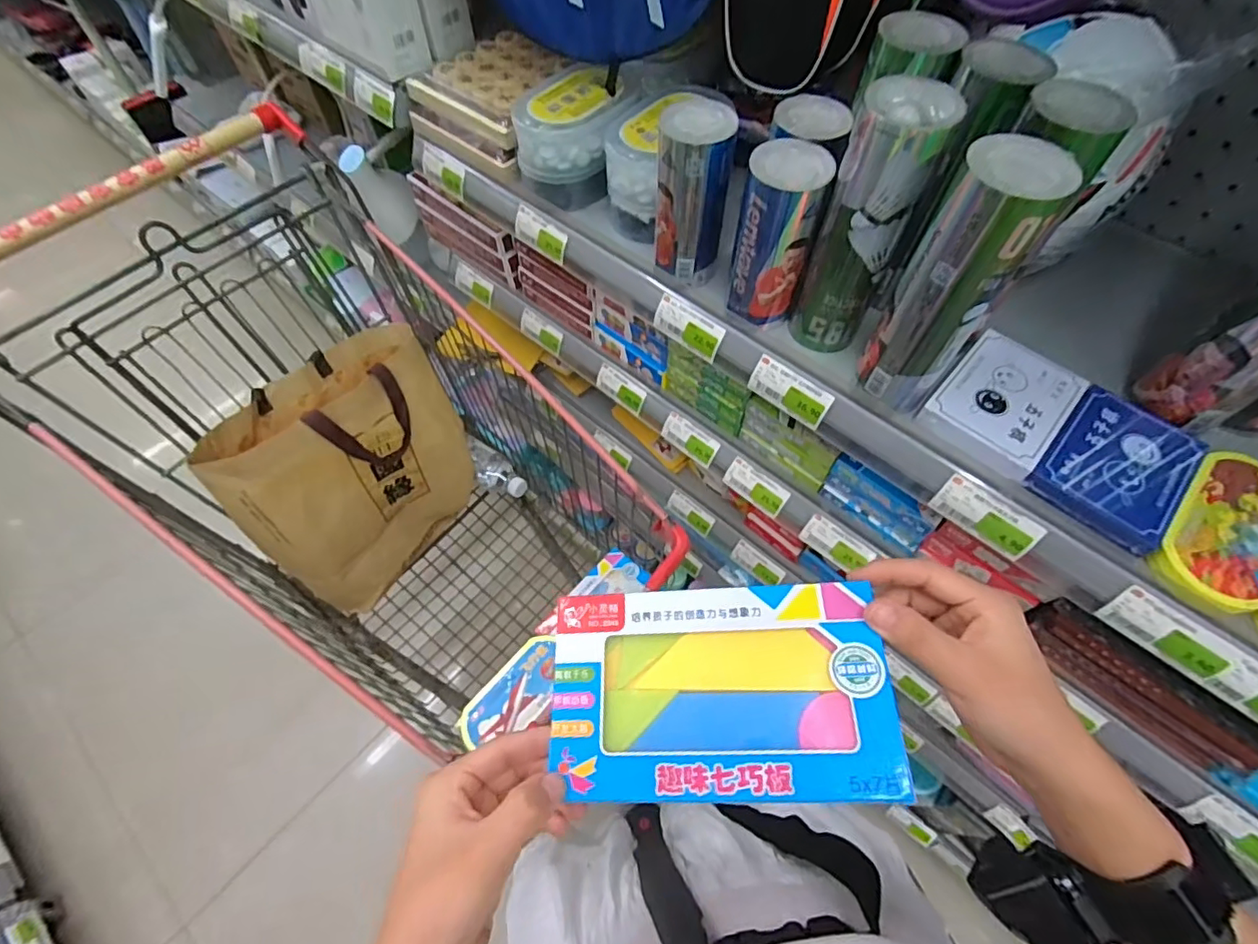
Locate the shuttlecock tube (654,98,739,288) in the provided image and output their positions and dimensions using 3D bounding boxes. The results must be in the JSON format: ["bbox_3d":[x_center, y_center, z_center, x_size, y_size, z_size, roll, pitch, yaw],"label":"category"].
[{"bbox_3d":[0.059,-0.257,0.539,0.069,0.146,0.065,5,59,1],"label":"shuttlecock tube"}]

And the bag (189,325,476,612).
[{"bbox_3d":[-0.413,-0.017,0.858,0.207,0.306,0.323,31,63,16],"label":"bag"}]

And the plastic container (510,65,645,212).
[{"bbox_3d":[-0.056,-0.387,0.650,0.109,0.094,0.165,23,61,11],"label":"plastic container"}]

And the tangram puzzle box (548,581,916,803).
[{"bbox_3d":[0.043,0.109,0.289,0.163,0.008,0.098,-5,61,8],"label":"tangram puzzle box"}]

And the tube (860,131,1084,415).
[{"bbox_3d":[0.237,-0.134,0.425,0.067,0.200,0.056,32,63,16],"label":"tube"}]

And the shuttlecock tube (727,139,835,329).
[{"bbox_3d":[0.128,-0.205,0.507,0.070,0.142,0.063,18,61,9],"label":"shuttlecock tube"}]

